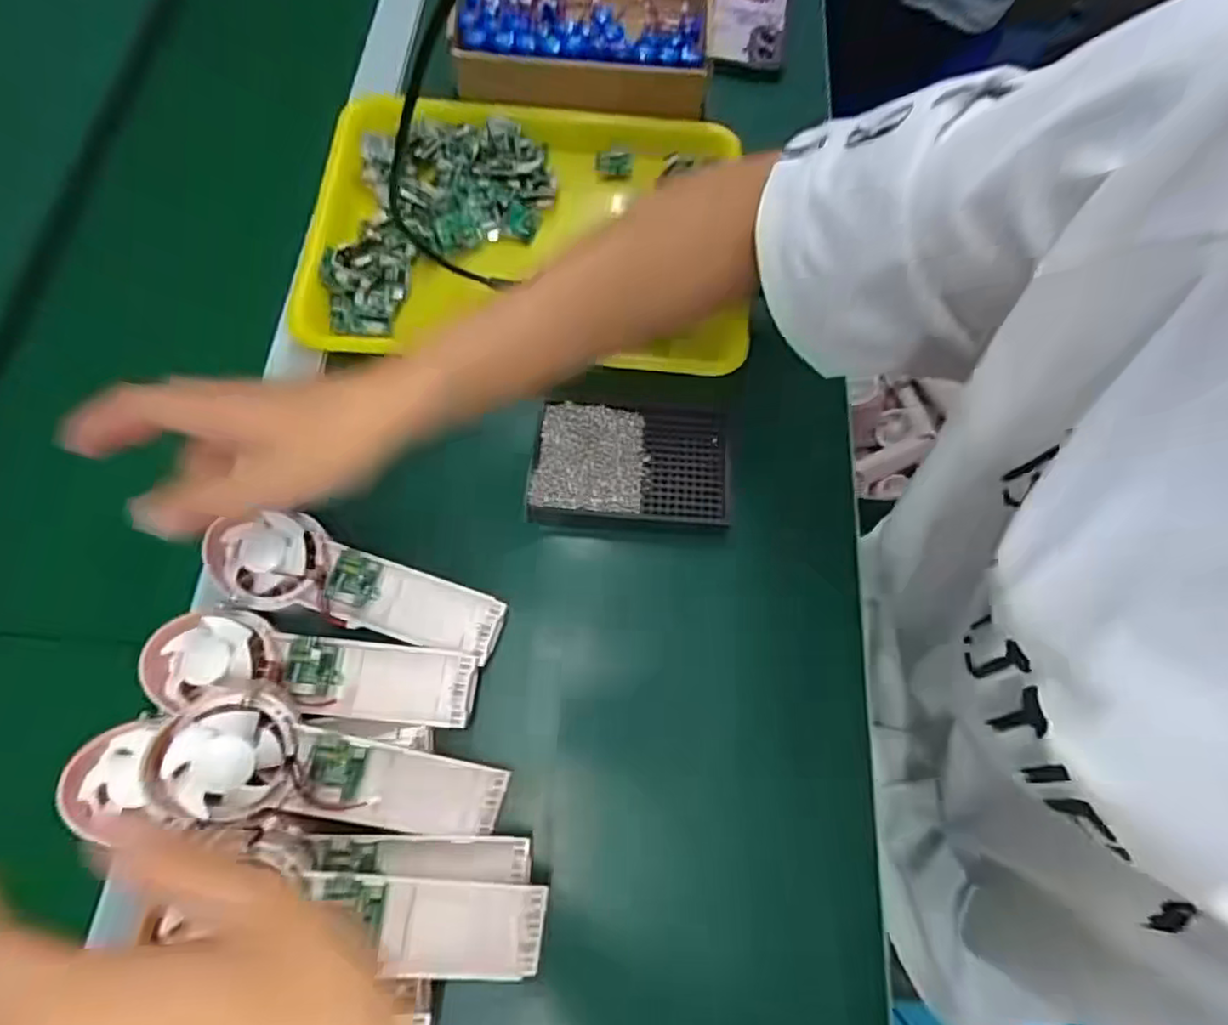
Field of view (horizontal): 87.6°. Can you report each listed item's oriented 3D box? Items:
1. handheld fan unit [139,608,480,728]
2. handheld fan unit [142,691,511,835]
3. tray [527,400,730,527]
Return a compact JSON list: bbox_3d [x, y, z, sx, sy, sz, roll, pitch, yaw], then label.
[{"bbox_3d":[-0.170,0.089,0.368,0.175,0.024,0.056,3,70,-2],"label":"handheld fan unit"},{"bbox_3d":[-0.142,0.139,0.337,0.173,0.022,0.056,21,68,-22],"label":"handheld fan unit"},{"bbox_3d":[0.011,-0.035,0.449,0.134,0.018,0.089,1,70,-3],"label":"tray"}]

